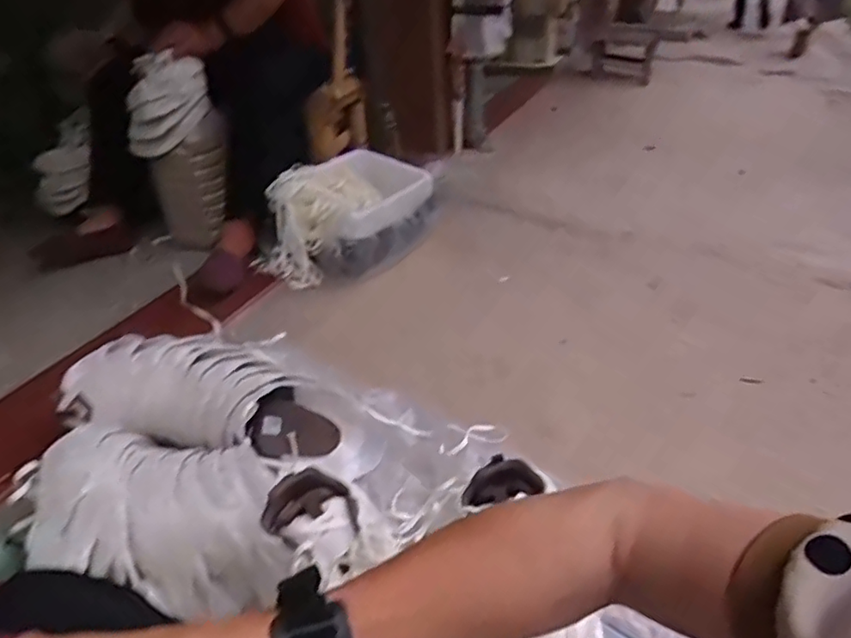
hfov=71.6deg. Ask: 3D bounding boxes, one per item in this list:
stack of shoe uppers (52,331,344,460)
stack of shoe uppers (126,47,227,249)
[{"bbox_3d":[-0.335,0.117,0.935,0.404,0.117,0.190,14,31,-7],"label":"stack of shoe uppers"},{"bbox_3d":[-0.573,-0.390,1.395,0.191,0.423,0.145,-14,34,-19],"label":"stack of shoe uppers"}]

